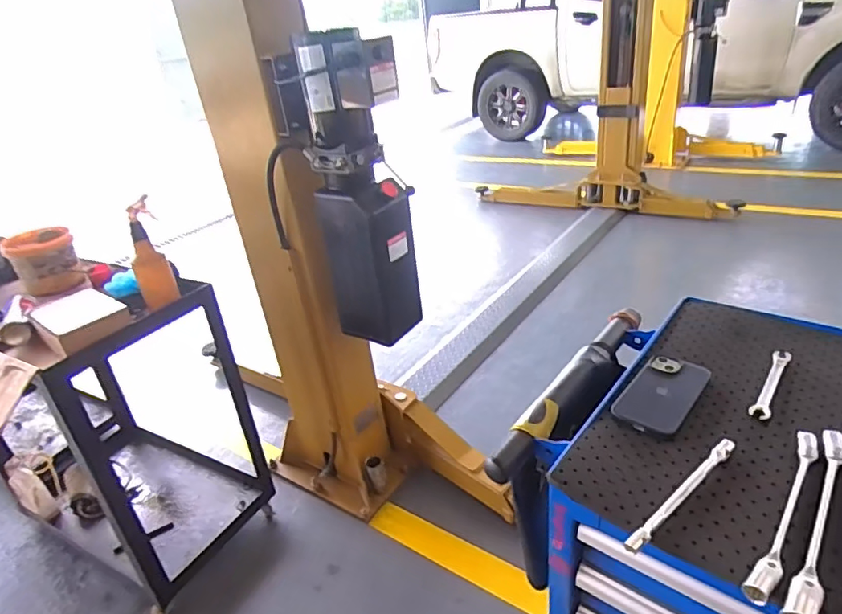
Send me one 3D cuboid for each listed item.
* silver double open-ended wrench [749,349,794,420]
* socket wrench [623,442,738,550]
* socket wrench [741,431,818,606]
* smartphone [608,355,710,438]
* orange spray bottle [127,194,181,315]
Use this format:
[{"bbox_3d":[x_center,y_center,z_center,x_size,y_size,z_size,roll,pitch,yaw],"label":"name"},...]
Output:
[{"bbox_3d":[0.437,0.095,0.671,0.021,0.010,0.141,18,37,36],"label":"silver double open-ended wrench"},{"bbox_3d":[0.265,0.185,0.542,0.187,0.008,0.015,-26,33,-30],"label":"socket wrench"},{"bbox_3d":[0.345,0.188,0.509,0.020,0.014,0.227,17,37,38],"label":"socket wrench"},{"bbox_3d":[0.299,0.106,0.671,0.078,0.013,0.144,17,37,38],"label":"smartphone"},{"bbox_3d":[-0.683,-0.122,1.351,0.087,0.255,0.086,-18,30,-19],"label":"orange spray bottle"}]

